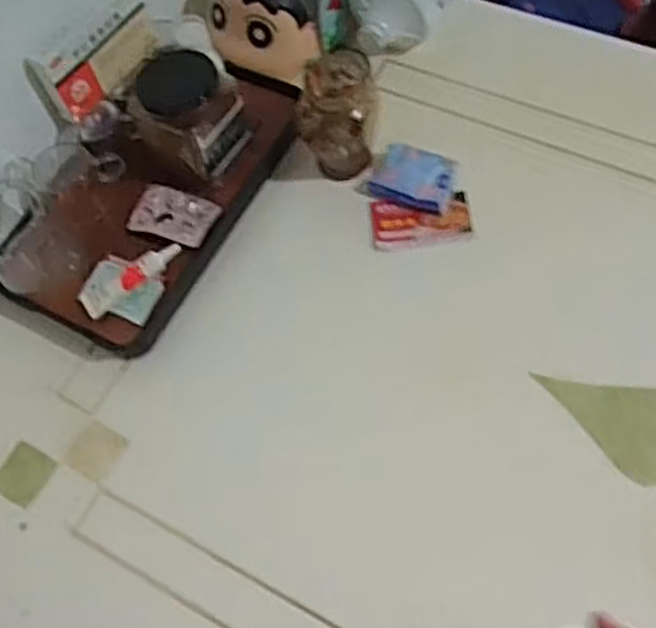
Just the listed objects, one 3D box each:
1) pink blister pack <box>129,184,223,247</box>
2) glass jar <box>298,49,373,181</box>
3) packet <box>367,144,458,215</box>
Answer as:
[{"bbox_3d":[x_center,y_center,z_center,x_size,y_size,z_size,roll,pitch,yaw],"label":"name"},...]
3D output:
[{"bbox_3d":[-0.143,-0.091,0.710,0.082,0.008,0.053,22,61,22],"label":"pink blister pack"},{"bbox_3d":[0.008,-0.181,0.712,0.062,0.094,0.071,0,62,1],"label":"glass jar"},{"bbox_3d":[0.082,-0.128,0.732,0.078,0.018,0.053,22,65,13],"label":"packet"}]

